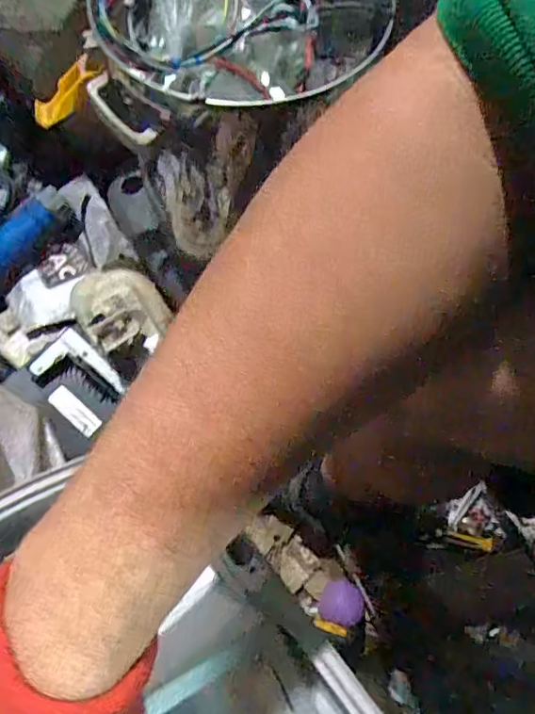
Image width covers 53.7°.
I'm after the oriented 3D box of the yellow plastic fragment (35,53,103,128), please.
[{"bbox_3d":[-0.214,-0.284,0.564,0.105,0.019,0.036,-25,63,34],"label":"yellow plastic fragment"}]

